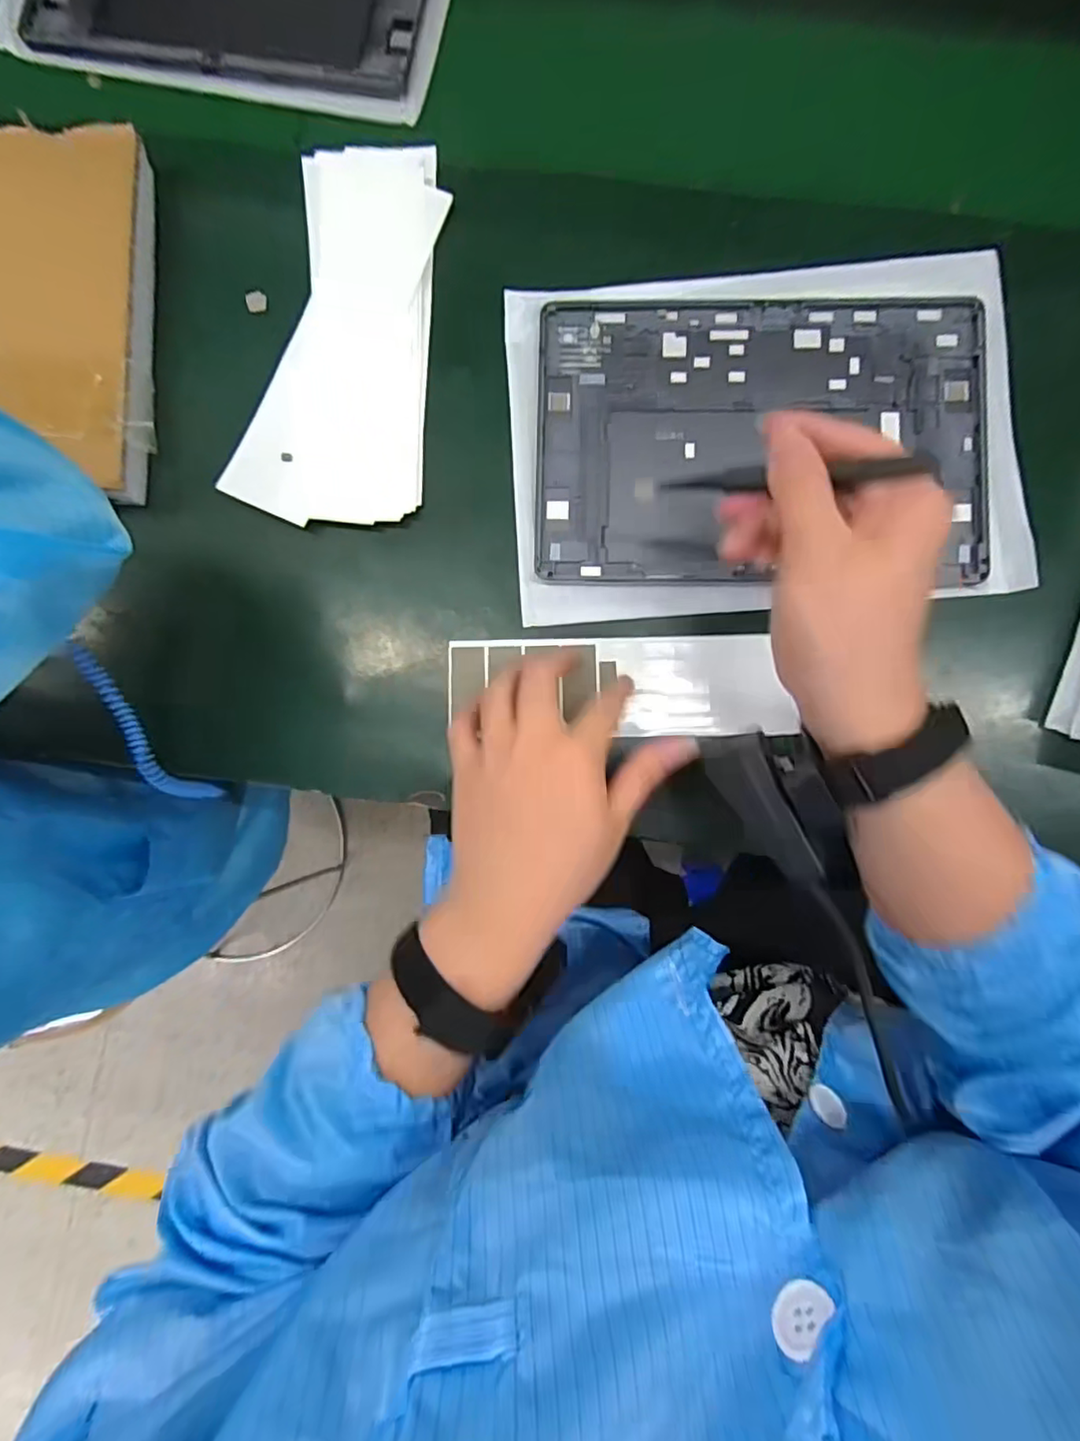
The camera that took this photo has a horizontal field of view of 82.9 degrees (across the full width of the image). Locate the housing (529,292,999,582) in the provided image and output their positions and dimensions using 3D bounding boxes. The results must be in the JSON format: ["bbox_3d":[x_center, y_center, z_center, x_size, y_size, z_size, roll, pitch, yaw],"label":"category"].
[{"bbox_3d":[0.127,-0.165,0.356,0.253,0.011,0.169,1,87,2],"label":"housing"}]

